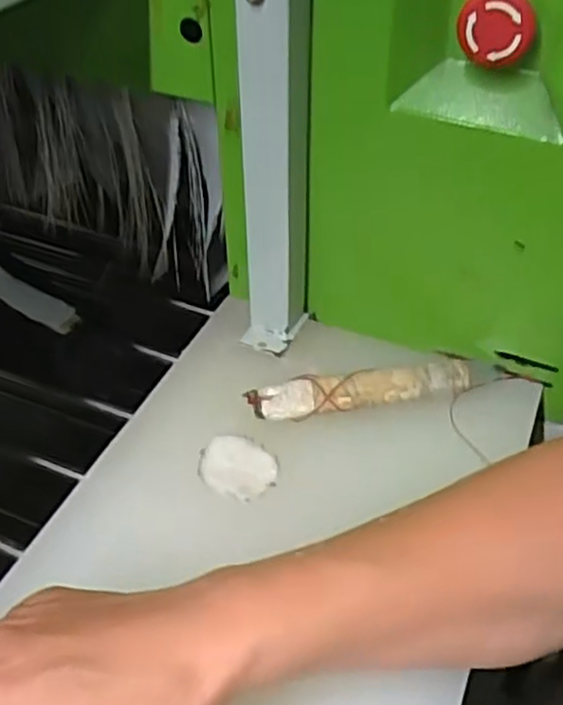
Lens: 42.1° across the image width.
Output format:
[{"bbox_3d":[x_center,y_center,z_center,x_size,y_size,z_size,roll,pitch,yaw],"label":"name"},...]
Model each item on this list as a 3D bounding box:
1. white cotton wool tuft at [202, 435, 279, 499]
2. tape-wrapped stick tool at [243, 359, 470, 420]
[{"bbox_3d":[-0.027,0.069,0.445,0.046,0.004,0.040,33,52,29],"label":"white cotton wool tuft"},{"bbox_3d":[0.052,0.024,0.479,0.143,0.016,0.028,-7,44,-7],"label":"tape-wrapped stick tool"}]

